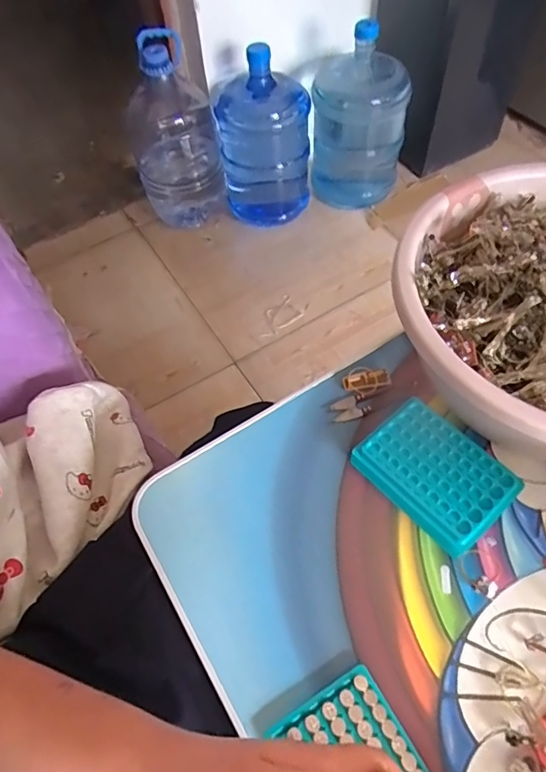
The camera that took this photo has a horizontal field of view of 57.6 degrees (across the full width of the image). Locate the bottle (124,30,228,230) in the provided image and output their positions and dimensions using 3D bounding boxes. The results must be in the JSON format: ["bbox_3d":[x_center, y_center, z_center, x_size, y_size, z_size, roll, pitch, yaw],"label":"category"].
[{"bbox_3d":[-0.276,-0.679,1.377,0.230,0.430,0.224,-16,58,-6],"label":"bottle"}]

